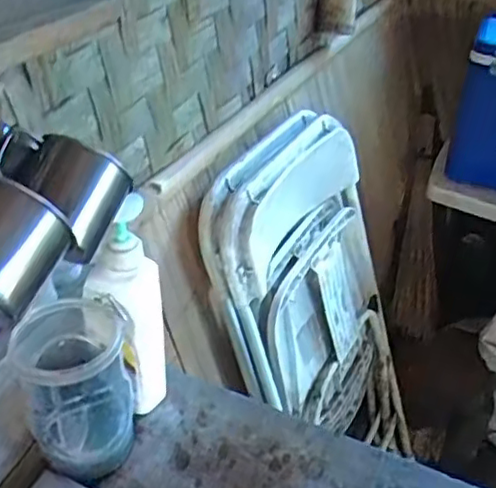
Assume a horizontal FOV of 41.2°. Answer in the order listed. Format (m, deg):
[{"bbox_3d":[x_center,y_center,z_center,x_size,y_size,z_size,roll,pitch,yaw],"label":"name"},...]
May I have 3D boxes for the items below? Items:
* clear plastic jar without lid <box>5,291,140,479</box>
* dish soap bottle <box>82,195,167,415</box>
[{"bbox_3d":[-0.160,0.138,0.630,0.095,0.149,0.105,-9,36,-13],"label":"clear plastic jar without lid"},{"bbox_3d":[-0.115,0.069,0.647,0.067,0.244,0.041,-13,38,-19],"label":"dish soap bottle"}]

